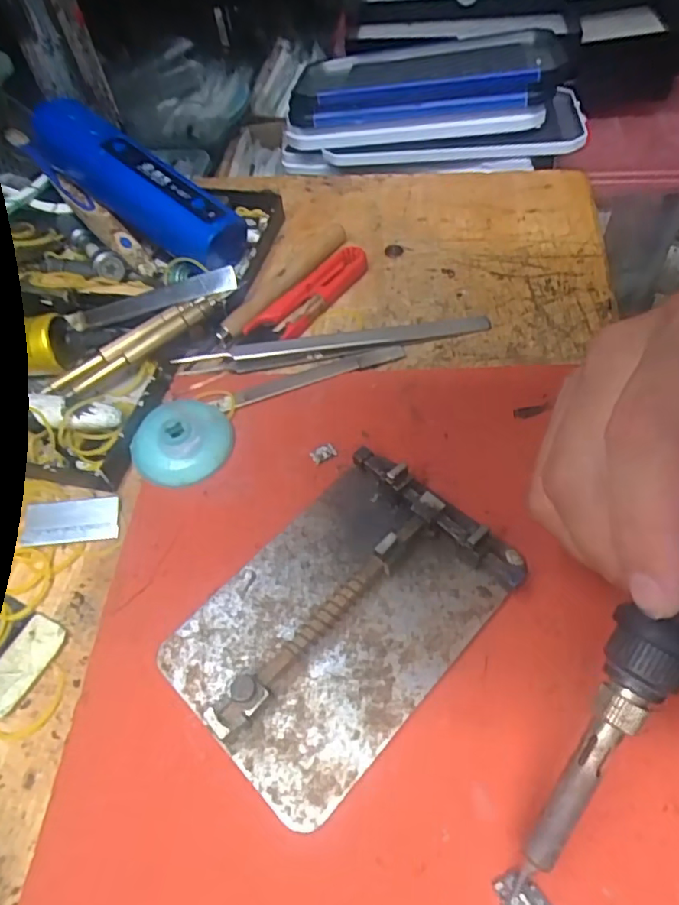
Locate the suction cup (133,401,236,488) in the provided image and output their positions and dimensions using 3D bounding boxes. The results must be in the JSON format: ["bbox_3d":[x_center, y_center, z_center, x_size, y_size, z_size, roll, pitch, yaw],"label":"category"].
[{"bbox_3d":[-0.069,-0.005,0.249,0.043,0.012,0.038,-30,59,-16],"label":"suction cup"}]

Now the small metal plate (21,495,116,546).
[{"bbox_3d":[-0.113,0.029,0.240,0.037,0.004,0.019,-4,68,-7],"label":"small metal plate"}]

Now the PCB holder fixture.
[{"bbox_3d":[-0.001,0.054,0.198,0.079,0.019,0.110,38,66,25],"label":"PCB holder fixture"}]

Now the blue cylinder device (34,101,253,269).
[{"bbox_3d":[-0.114,-0.150,0.315,0.128,0.035,0.037,35,63,2],"label":"blue cylinder device"}]

